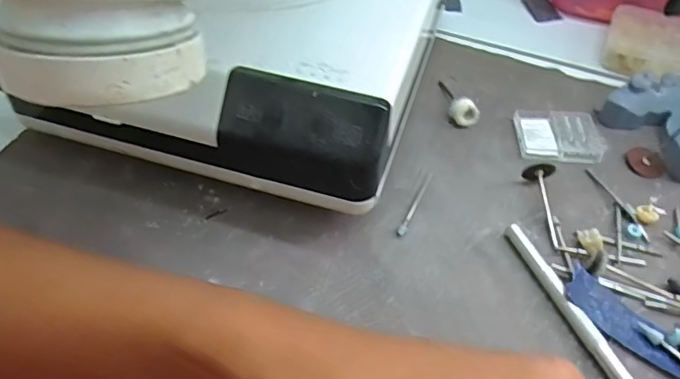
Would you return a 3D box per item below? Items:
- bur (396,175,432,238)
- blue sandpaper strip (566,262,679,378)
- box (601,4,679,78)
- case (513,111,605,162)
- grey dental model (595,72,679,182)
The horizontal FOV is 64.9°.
[{"bbox_3d":[0.039,0.006,0.275,0.005,0.004,0.045,21,53,14],"label":"bur"},{"bbox_3d":[0.127,0.057,0.236,0.055,0.005,0.022,37,55,14],"label":"blue sandpaper strip"},{"bbox_3d":[0.208,-0.097,0.358,0.054,0.019,0.055,19,53,13],"label":"box"},{"bbox_3d":[0.127,-0.031,0.308,0.049,0.007,0.036,3,51,0],"label":"case"},{"bbox_3d":[0.192,-0.040,0.307,0.053,0.023,0.064,-28,58,-23],"label":"grey dental model"}]

